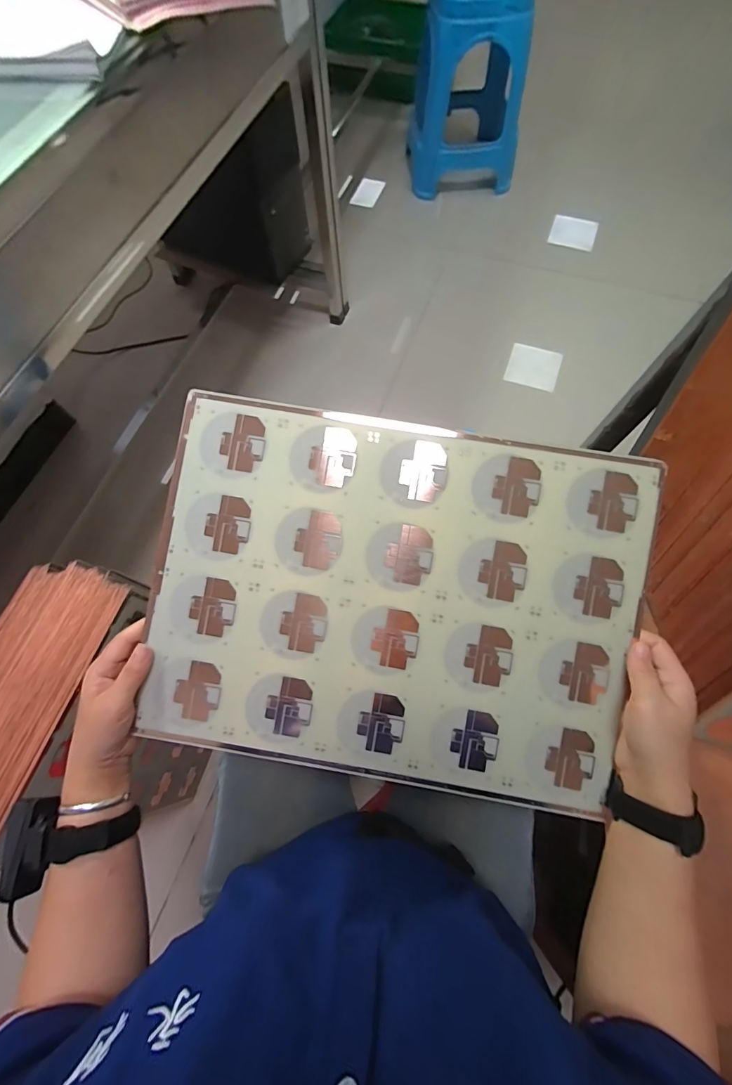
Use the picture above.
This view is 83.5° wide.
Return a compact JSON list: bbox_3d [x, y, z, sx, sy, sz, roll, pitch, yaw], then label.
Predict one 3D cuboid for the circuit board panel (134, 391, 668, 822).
[{"bbox_3d":[0.023,0.053,0.383,0.433,0.009,0.329,10,89,2],"label":"circuit board panel"}]

